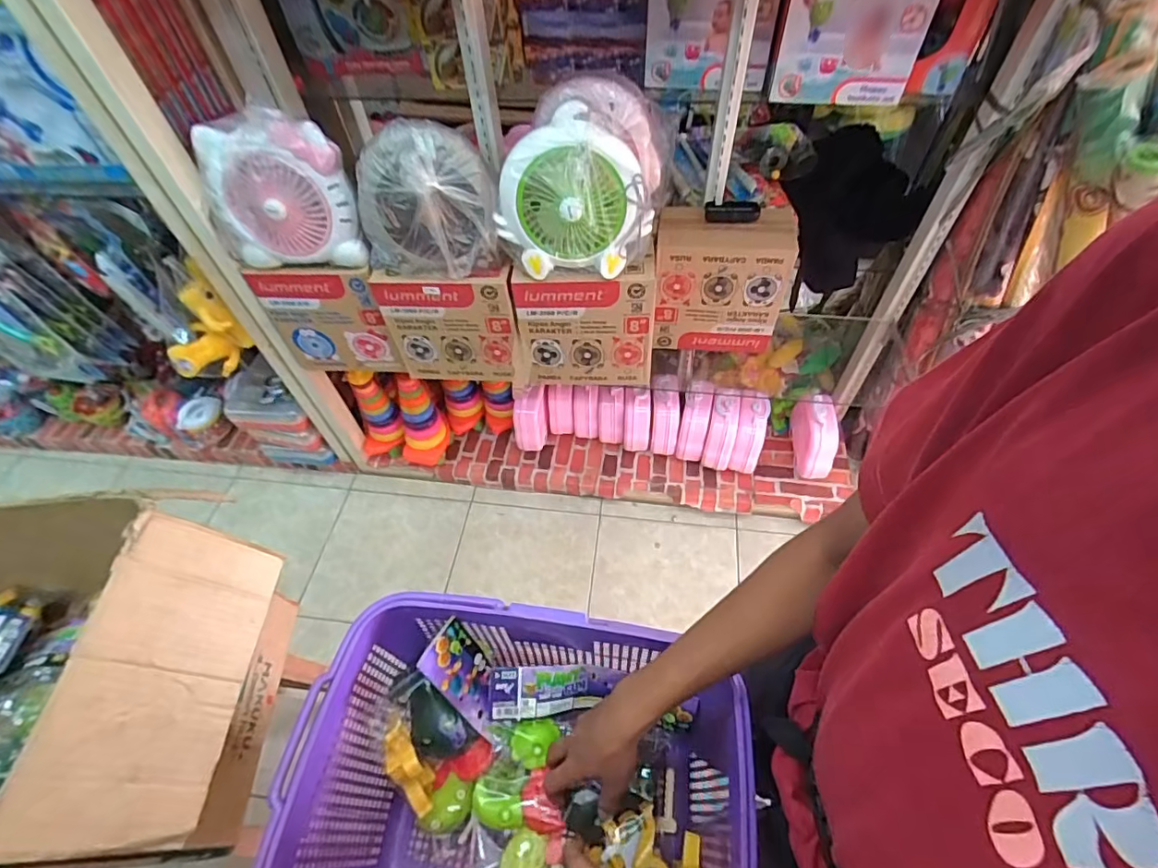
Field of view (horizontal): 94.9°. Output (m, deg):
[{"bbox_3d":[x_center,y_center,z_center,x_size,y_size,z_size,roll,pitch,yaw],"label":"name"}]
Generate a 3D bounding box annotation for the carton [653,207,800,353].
[{"bbox_3d":[0.311,-0.345,1.197,0.269,0.286,0.154,5,54,7],"label":"carton"}]

